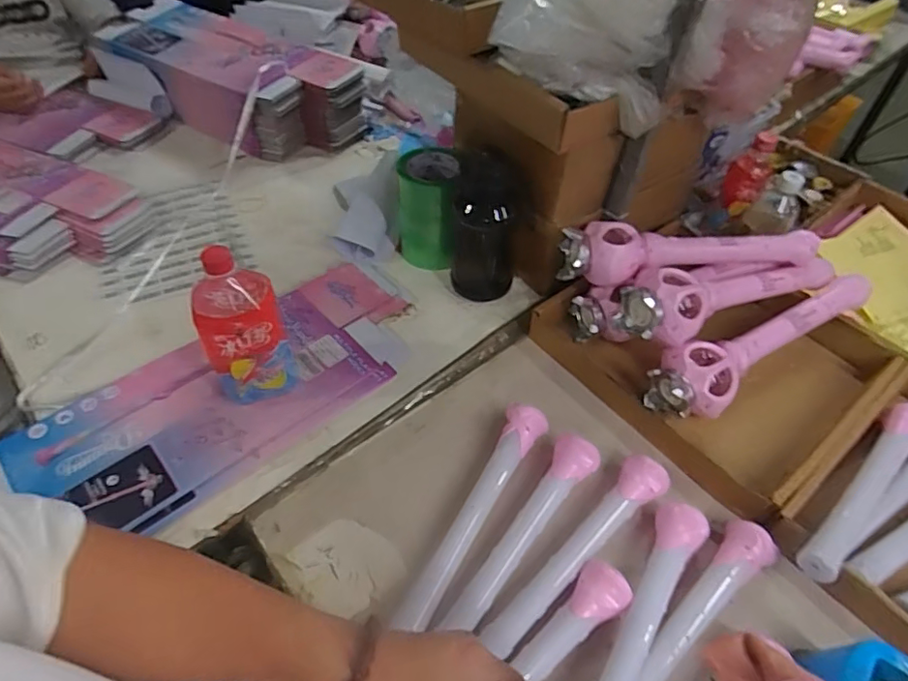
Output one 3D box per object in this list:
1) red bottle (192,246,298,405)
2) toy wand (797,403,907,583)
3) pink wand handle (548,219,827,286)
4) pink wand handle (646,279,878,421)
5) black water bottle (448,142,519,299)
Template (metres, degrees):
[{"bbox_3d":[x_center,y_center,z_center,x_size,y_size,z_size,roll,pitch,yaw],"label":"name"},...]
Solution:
[{"bbox_3d":[-0.245,-0.014,0.625,0.090,0.216,0.079,-17,52,-15],"label":"red bottle"},{"bbox_3d":[0.490,0.152,0.619,0.327,0.057,0.060,-32,57,-25],"label":"toy wand"},{"bbox_3d":[0.335,-0.121,0.747,0.369,0.067,0.078,-1,50,-2],"label":"pink wand handle"},{"bbox_3d":[0.420,0.004,0.746,0.365,0.081,0.092,-25,55,-21],"label":"pink wand handle"},{"bbox_3d":[0.043,-0.159,0.776,0.092,0.226,0.068,3,50,1],"label":"black water bottle"}]

